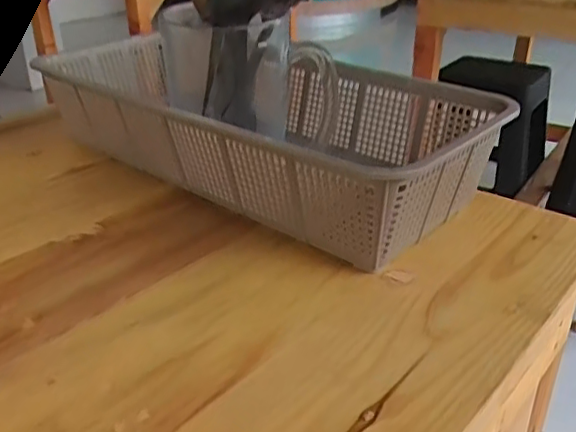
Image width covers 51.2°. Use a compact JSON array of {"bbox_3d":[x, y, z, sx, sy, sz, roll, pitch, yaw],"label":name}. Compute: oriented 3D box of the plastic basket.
[{"bbox_3d":[-0.017,-0.068,0.427,0.291,0.083,0.153,23,36,36],"label":"plastic basket"}]

